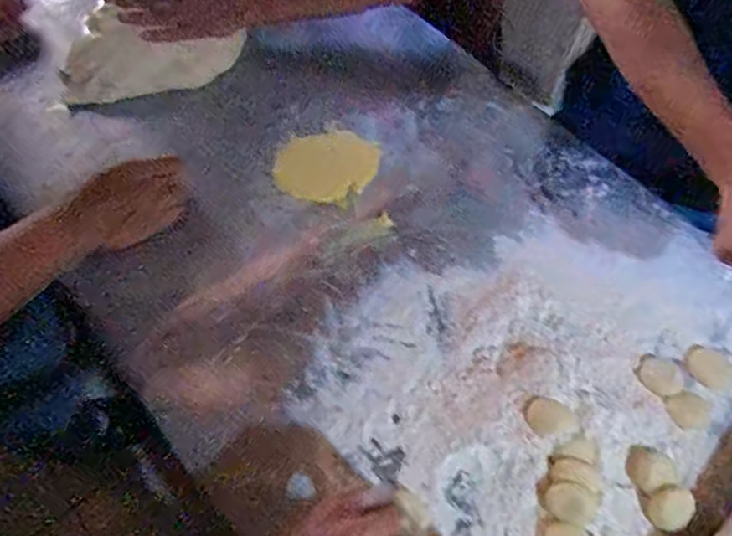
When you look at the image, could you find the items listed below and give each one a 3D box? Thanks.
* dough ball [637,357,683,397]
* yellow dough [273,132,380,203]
[{"bbox_3d":[0.317,0.115,0.588,0.043,0.015,0.042,3,60,-4],"label":"dough ball"},{"bbox_3d":[-0.048,-0.131,0.694,0.122,0.004,0.115,7,60,-1],"label":"yellow dough"}]

